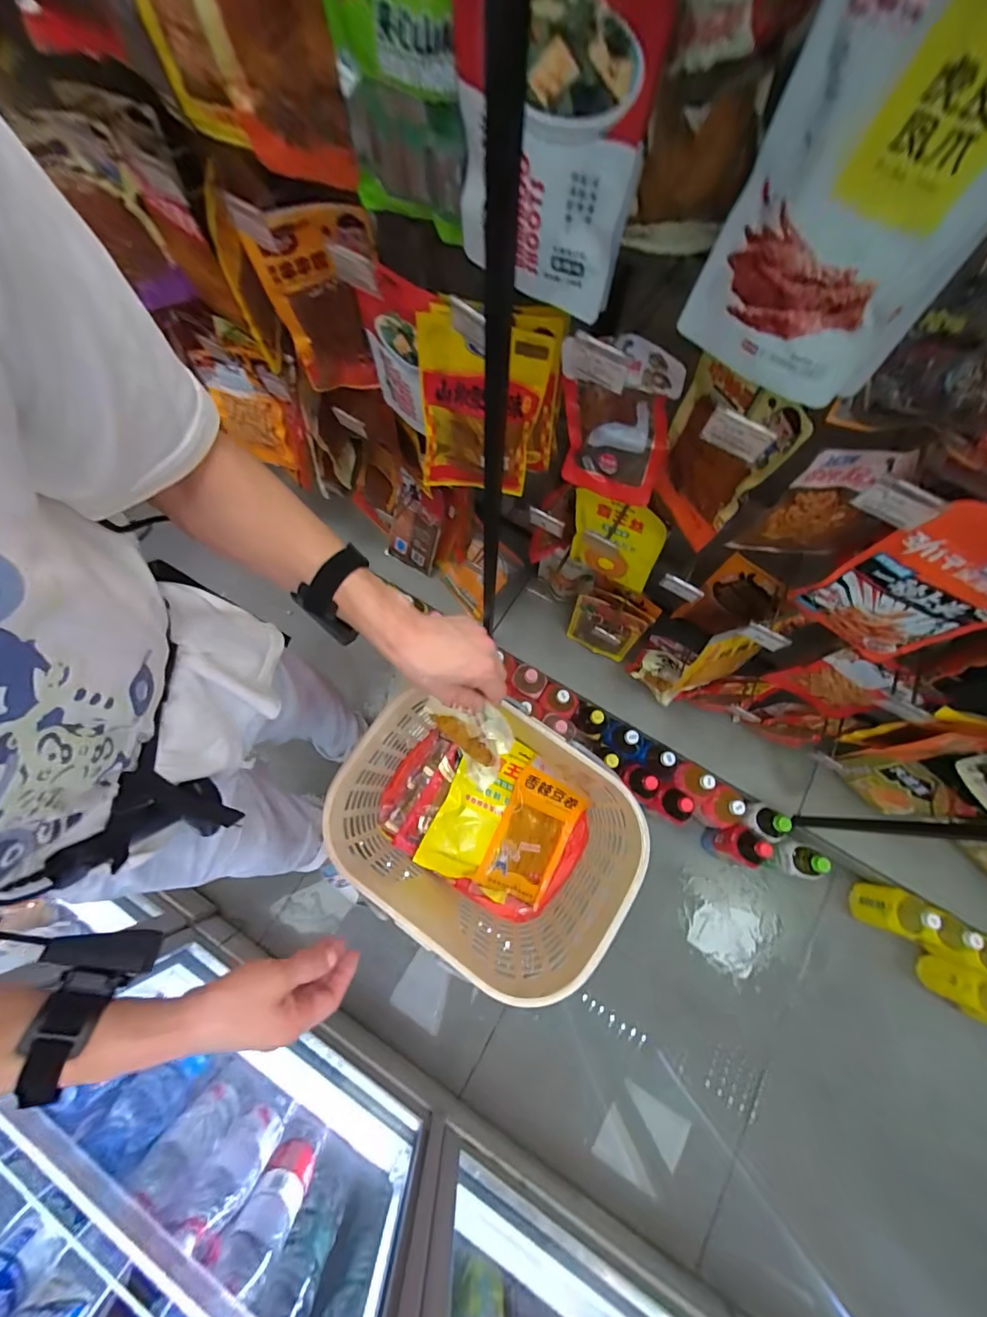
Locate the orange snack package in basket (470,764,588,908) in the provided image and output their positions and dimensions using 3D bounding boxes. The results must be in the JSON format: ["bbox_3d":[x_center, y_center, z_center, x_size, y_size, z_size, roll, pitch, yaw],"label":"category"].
[{"bbox_3d":[0.063,0.298,0.759,0.115,0.047,0.191,26,74,7],"label":"orange snack package in basket"}]

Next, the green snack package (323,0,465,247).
[{"bbox_3d":[-0.086,-0.501,0.380,0.142,0.249,0.032,36,77,7],"label":"green snack package"}]

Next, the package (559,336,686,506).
[{"bbox_3d":[0.169,-0.313,0.626,0.156,0.235,0.026,22,74,6],"label":"package"}]

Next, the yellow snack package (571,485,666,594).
[{"bbox_3d":[0.229,-0.218,0.875,0.181,0.206,0.034,25,74,7],"label":"yellow snack package"}]

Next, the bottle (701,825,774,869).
[{"bbox_3d":[0.586,0.454,1.107,0.085,0.185,0.088,12,73,3],"label":"bottle"}]

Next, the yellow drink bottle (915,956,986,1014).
[{"bbox_3d":[1.054,0.734,1.014,0.074,0.178,0.071,0,73,-1],"label":"yellow drink bottle"}]

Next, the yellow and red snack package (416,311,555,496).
[{"bbox_3d":[-0.021,-0.351,0.661,0.166,0.257,0.036,8,64,-2],"label":"yellow and red snack package"}]

